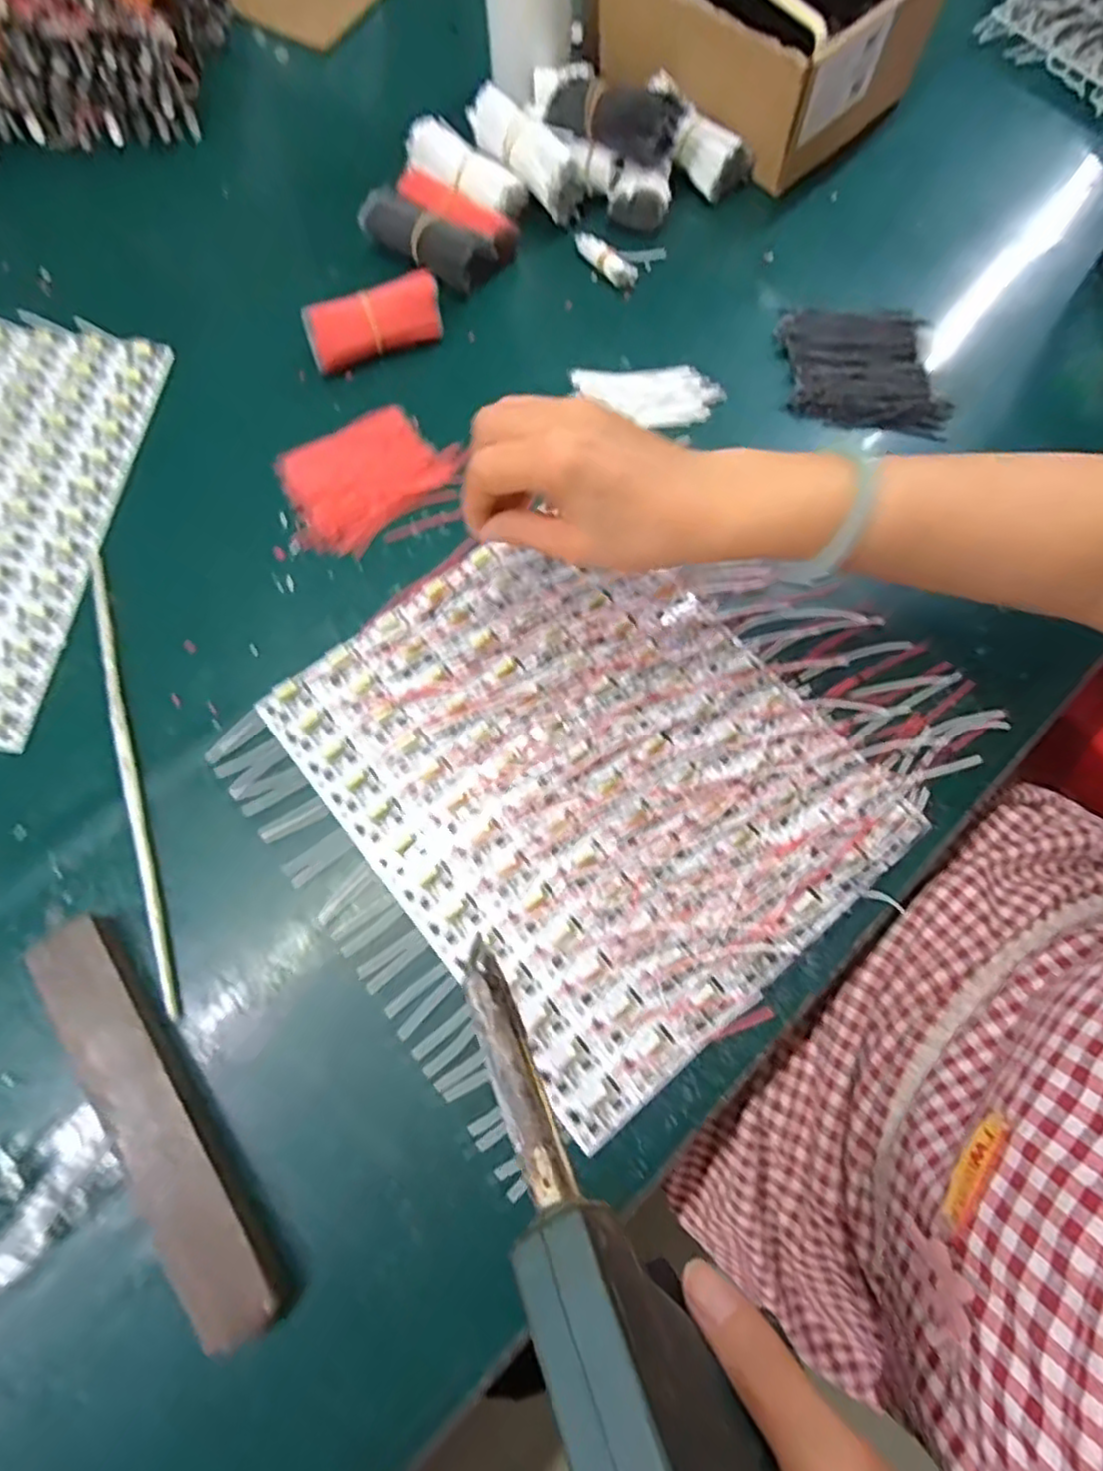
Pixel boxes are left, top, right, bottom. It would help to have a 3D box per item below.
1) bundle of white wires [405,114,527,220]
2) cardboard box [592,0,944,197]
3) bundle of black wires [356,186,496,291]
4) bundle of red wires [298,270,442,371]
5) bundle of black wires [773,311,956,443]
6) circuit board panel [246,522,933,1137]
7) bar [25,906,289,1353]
[{"bbox_3d":[-0.061,-0.409,0.490,0.093,0.028,0.037,33,75,9],"label":"bundle of white wires"},{"bbox_3d":[0.153,-0.541,0.500,0.229,0.094,0.180,42,77,11],"label":"cardboard box"},{"bbox_3d":[-0.087,-0.348,0.473,0.094,0.027,0.040,32,75,9],"label":"bundle of black wires"},{"bbox_3d":[-0.119,-0.277,0.454,0.089,0.033,0.030,-21,74,-7],"label":"bundle of red wires"},{"bbox_3d":[0.209,-0.246,0.455,0.104,0.016,0.092,4,73,0],"label":"bundle of black wires"},{"bbox_3d":[0.018,0.015,0.371,0.236,0.010,0.285,-39,76,-11],"label":"circuit board panel"},{"bbox_3d":[-0.187,0.175,0.313,0.038,0.016,0.200,-35,76,-11],"label":"bar"}]

